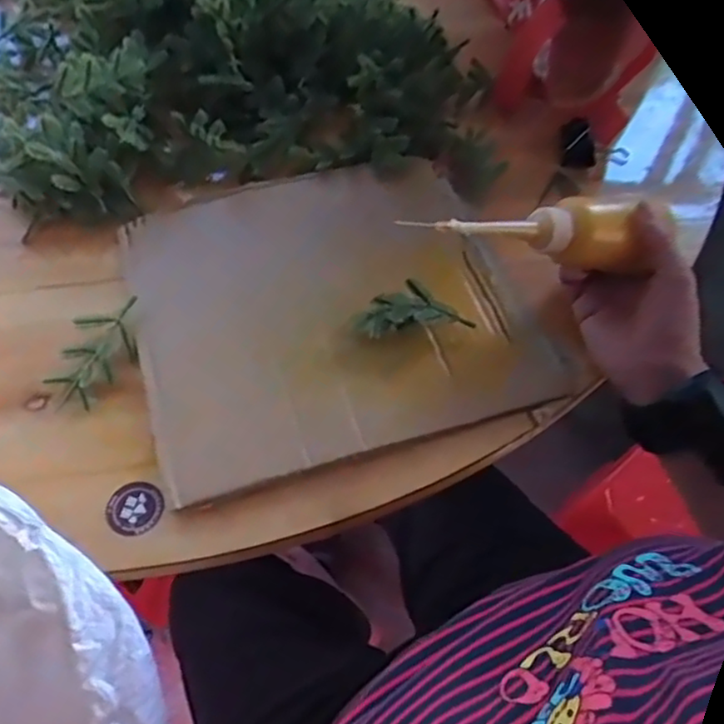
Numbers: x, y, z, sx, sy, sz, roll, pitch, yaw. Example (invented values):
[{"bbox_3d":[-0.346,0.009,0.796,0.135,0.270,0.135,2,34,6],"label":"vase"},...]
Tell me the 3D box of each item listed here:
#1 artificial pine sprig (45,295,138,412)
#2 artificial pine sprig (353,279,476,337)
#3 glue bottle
[{"bbox_3d":[-0.183,-0.008,0.460,0.042,0.018,0.087,11,58,7],"label":"artificial pine sprig"},{"bbox_3d":[0.035,-0.035,0.472,0.079,0.032,0.033,-12,59,-8],"label":"artificial pine sprig"},{"bbox_3d":[0.106,-0.086,0.425,0.171,0.037,0.037,-1,56,-23],"label":"glue bottle"}]

